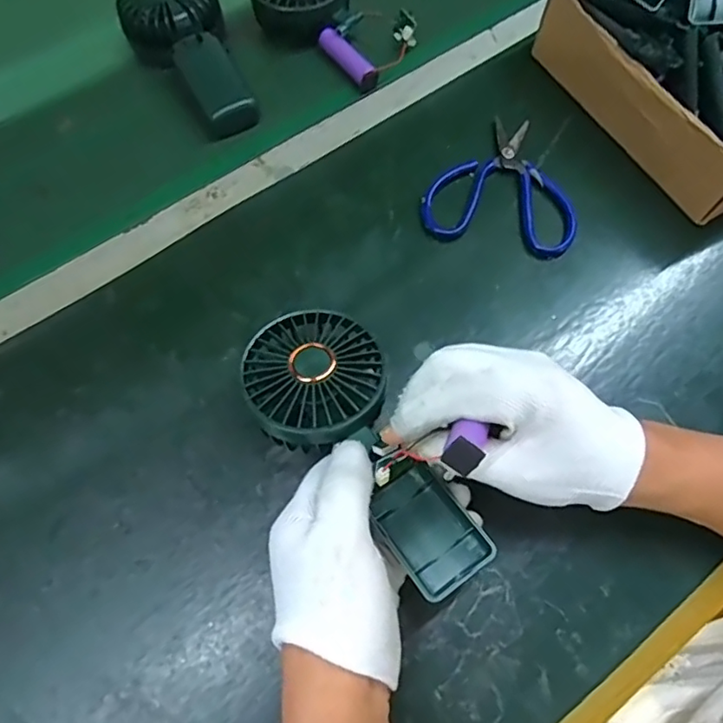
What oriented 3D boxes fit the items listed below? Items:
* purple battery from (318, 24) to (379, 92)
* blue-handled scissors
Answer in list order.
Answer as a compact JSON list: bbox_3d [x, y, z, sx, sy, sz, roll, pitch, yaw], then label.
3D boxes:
[{"bbox_3d":[-0.011,-0.264,0.506,0.020,0.019,0.072,-35,73,-13],"label":"purple battery"},{"bbox_3d":[0.109,-0.138,0.441,0.112,0.010,0.114,11,69,3],"label":"blue-handled scissors"}]

